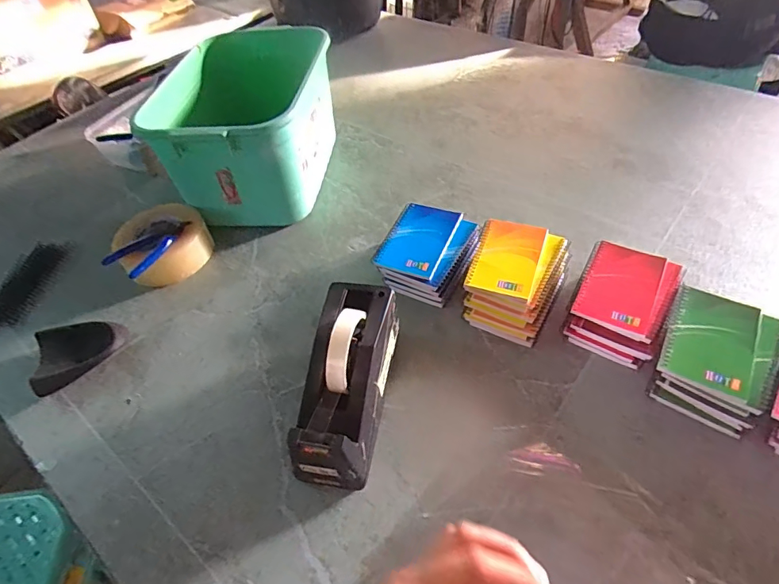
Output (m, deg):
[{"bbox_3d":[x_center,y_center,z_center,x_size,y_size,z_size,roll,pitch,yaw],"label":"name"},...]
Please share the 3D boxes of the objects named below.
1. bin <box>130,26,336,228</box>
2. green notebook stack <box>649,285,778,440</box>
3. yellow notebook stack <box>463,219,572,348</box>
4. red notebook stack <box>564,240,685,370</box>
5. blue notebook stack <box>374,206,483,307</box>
[{"bbox_3d":[-0.238,-0.292,0.806,0.259,0.178,0.373,-1,50,6],"label":"bin"},{"bbox_3d":[0.354,0.070,0.506,0.101,0.049,0.143,27,56,26],"label":"green notebook stack"},{"bbox_3d":[0.162,-0.018,0.606,0.114,0.054,0.155,17,52,20],"label":"yellow notebook stack"},{"bbox_3d":[0.283,0.011,0.565,0.101,0.050,0.140,23,54,24],"label":"red notebook stack"},{"bbox_3d":[0.054,-0.054,0.650,0.124,0.054,0.142,16,54,19],"label":"blue notebook stack"}]

